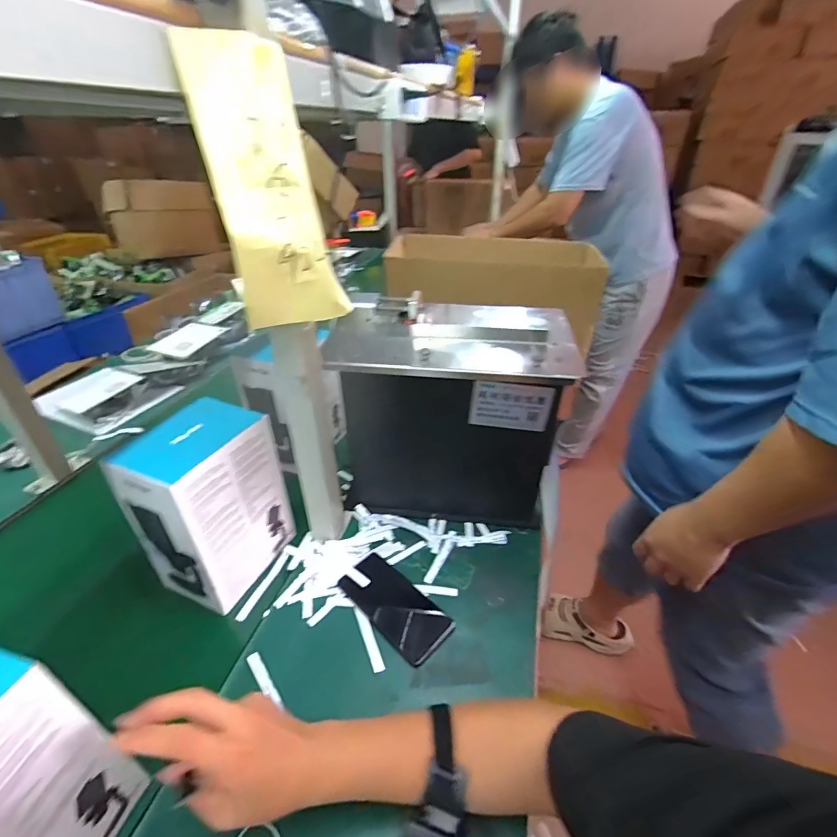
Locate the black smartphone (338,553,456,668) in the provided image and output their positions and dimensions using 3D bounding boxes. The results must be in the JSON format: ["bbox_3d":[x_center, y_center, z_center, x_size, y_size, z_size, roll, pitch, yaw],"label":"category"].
[{"bbox_3d":[-0.033,0.247,0.569,0.073,0.010,0.157,-28,44,-36],"label":"black smartphone"}]

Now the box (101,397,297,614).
[{"bbox_3d":[-0.279,0.117,0.574,0.130,0.221,0.154,14,36,19],"label":"box"}]

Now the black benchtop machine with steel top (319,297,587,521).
[{"bbox_3d":[0.043,-0.011,0.687,0.310,0.313,0.213,4,34,4],"label":"black benchtop machine with steel top"}]

